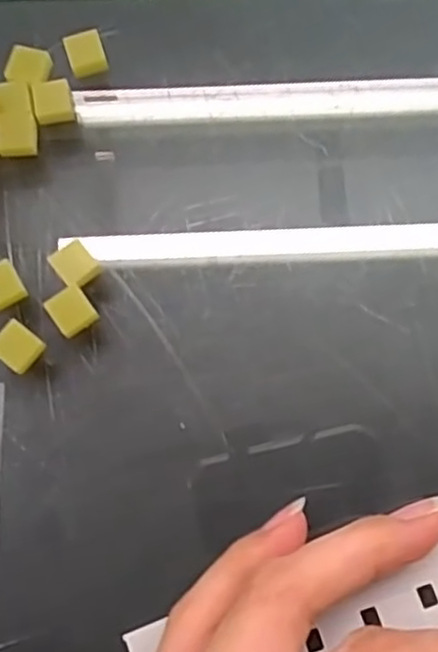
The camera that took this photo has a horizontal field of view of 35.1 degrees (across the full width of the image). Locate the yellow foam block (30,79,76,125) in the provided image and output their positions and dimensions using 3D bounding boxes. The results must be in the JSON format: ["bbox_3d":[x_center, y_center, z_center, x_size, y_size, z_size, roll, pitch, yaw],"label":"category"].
[{"bbox_3d":[-0.047,-0.064,0.198,0.011,0.004,0.012,-14,75,-2],"label":"yellow foam block"}]

